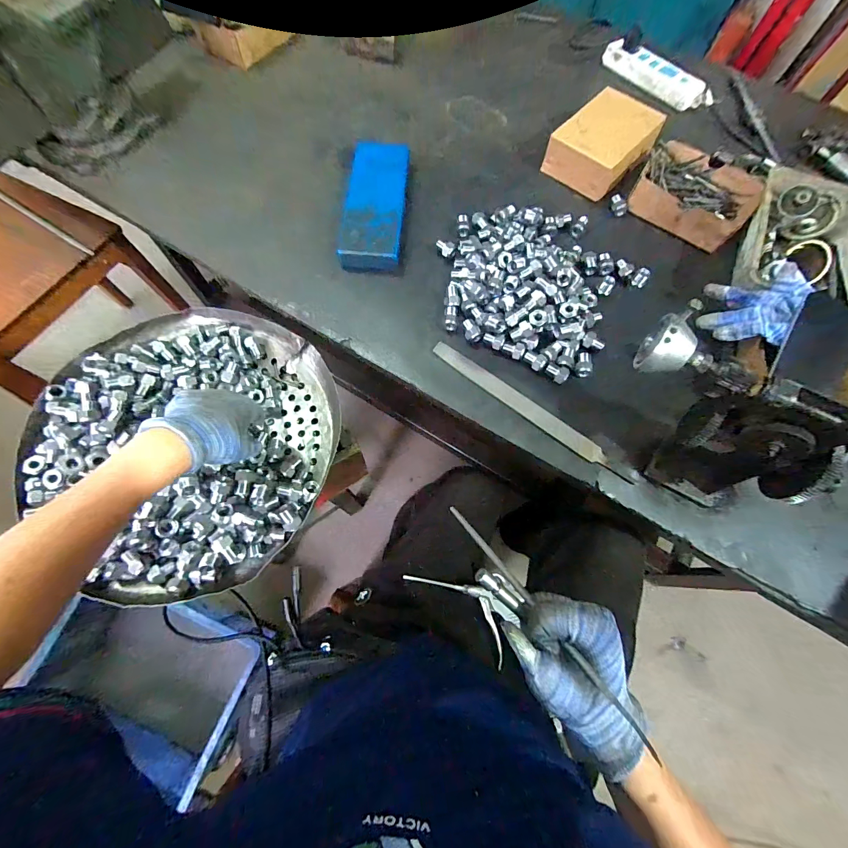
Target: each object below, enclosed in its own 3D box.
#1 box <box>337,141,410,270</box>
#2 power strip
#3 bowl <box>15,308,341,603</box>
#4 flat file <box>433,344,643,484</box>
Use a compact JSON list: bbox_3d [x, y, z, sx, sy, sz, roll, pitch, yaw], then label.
[{"bbox_3d":[-0.074,-0.346,0.574,0.090,0.031,0.246,4,70,-2],"label":"box"},{"bbox_3d":[0.452,-0.675,0.715,0.229,0.035,0.046,40,73,11],"label":"power strip"},{"bbox_3d":[-0.307,0.014,0.472,0.366,0.087,0.376,0,71,-1],"label":"bowl"},{"bbox_3d":[0.137,-0.017,0.476,0.296,0.008,0.025,36,72,10],"label":"flat file"}]

